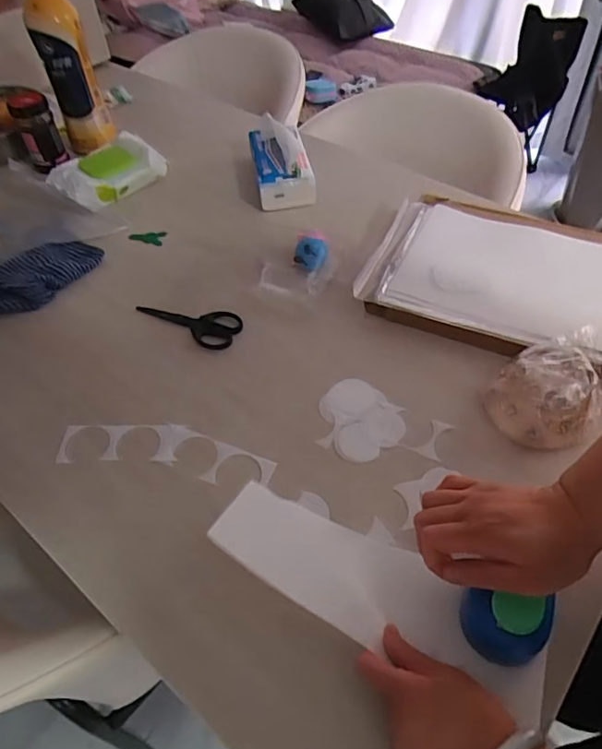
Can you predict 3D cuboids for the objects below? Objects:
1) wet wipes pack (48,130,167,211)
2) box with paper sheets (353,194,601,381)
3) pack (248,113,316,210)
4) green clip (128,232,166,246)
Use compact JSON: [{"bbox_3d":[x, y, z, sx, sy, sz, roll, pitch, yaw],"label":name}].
[{"bbox_3d":[-0.328,-0.349,0.910,0.183,0.044,0.133,-35,57,-22],"label":"wet wipes pack"},{"bbox_3d":[0.282,-0.130,0.706,0.365,0.037,0.258,19,55,18],"label":"box with paper sheets"},{"bbox_3d":[-0.034,-0.362,0.885,0.090,0.093,0.175,-9,51,-3],"label":"pack"},{"bbox_3d":[-0.244,-0.217,0.841,0.057,0.004,0.030,5,54,8],"label":"green clip"}]

